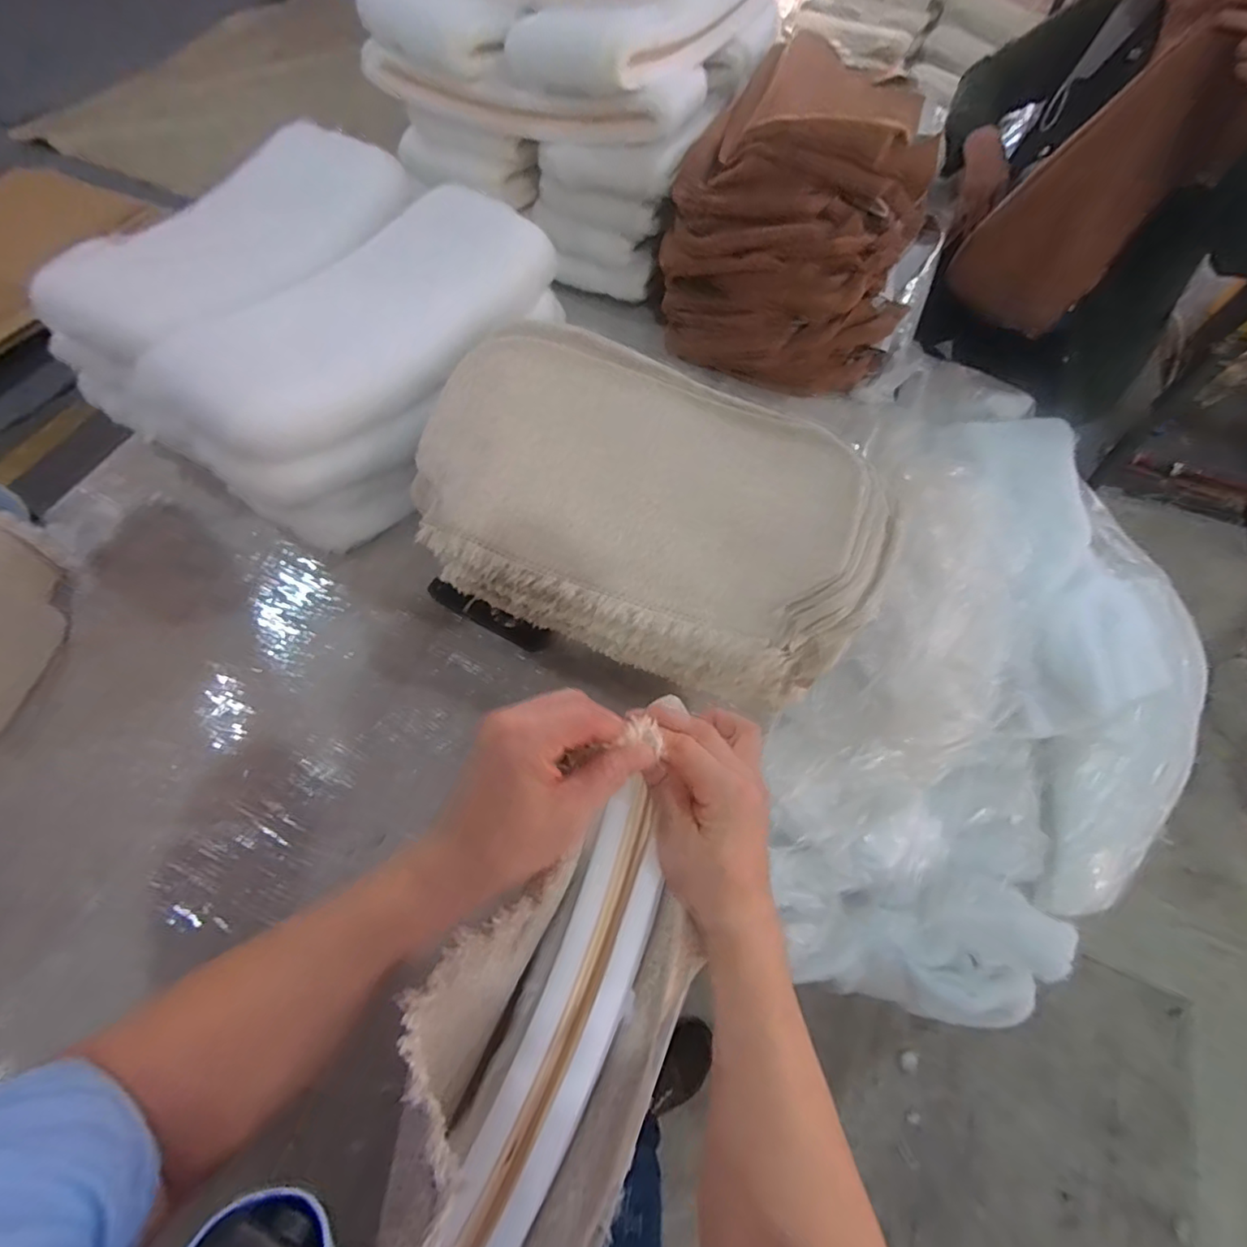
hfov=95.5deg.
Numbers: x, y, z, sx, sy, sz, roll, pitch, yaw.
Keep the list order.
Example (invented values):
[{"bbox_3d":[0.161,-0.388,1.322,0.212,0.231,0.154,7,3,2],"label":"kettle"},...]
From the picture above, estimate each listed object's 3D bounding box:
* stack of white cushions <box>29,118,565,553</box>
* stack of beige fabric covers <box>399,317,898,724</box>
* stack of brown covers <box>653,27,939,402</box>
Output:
[{"bbox_3d":[-0.396,-0.387,0.761,0.482,0.191,0.487,33,68,16],"label":"stack of white cushions"},{"bbox_3d":[0.024,-0.130,0.609,0.495,0.106,0.326,24,66,12],"label":"stack of beige fabric covers"},{"bbox_3d":[0.257,-0.608,0.834,0.362,0.277,0.427,13,64,7],"label":"stack of brown covers"}]

